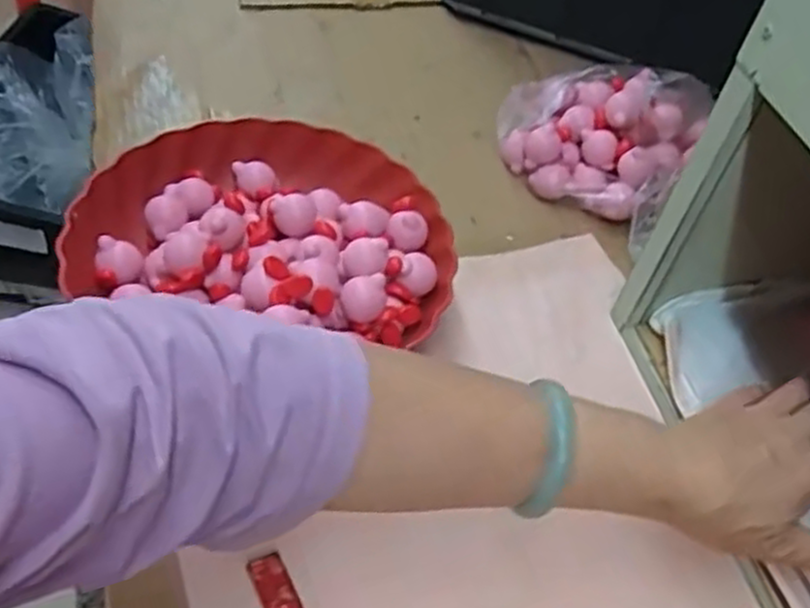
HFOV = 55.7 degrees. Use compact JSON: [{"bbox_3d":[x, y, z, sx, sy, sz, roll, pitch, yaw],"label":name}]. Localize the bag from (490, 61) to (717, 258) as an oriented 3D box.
[{"bbox_3d":[0.161,-0.136,0.619,0.142,0.082,0.113,37,55,22],"label":"bag"}]

